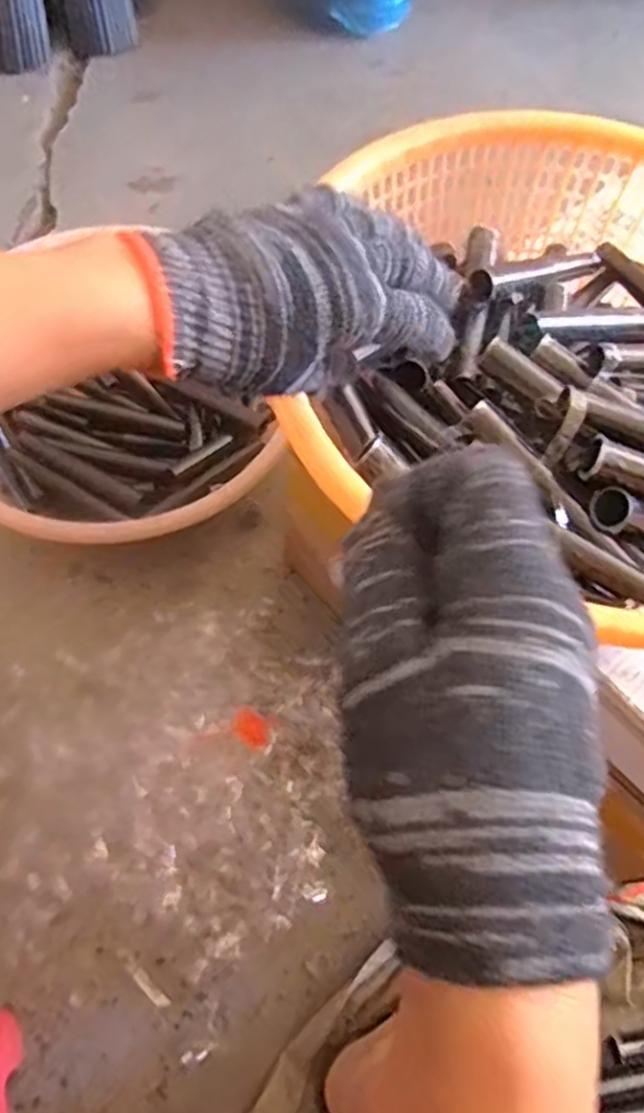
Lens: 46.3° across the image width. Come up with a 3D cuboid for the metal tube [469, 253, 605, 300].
[{"bbox_3d":[0.163,-0.211,0.562,0.153,0.017,0.022,-26,67,-39],"label":"metal tube"}]

